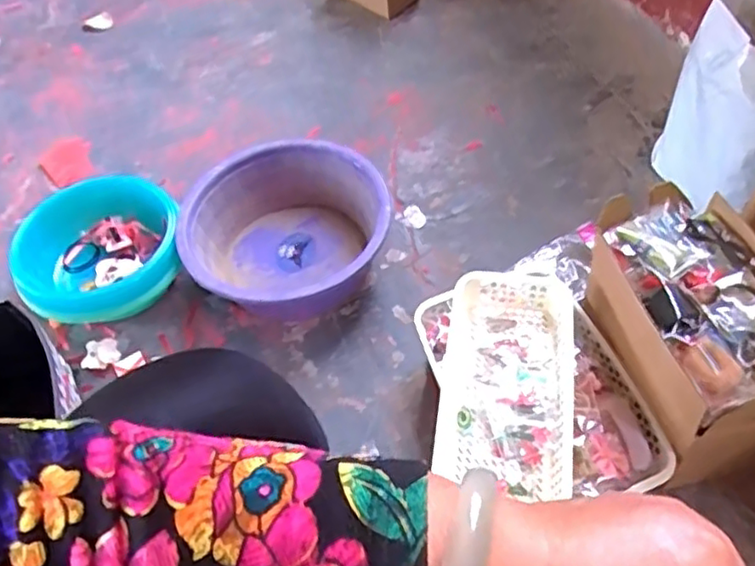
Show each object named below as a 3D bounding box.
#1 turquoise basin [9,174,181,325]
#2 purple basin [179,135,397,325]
[{"bbox_3d":[-0.388,-0.045,0.923,0.224,0.087,0.225,-2,56,3],"label":"turquoise basin"},{"bbox_3d":[-0.128,-0.071,0.920,0.275,0.118,0.262,-2,56,3],"label":"purple basin"}]

